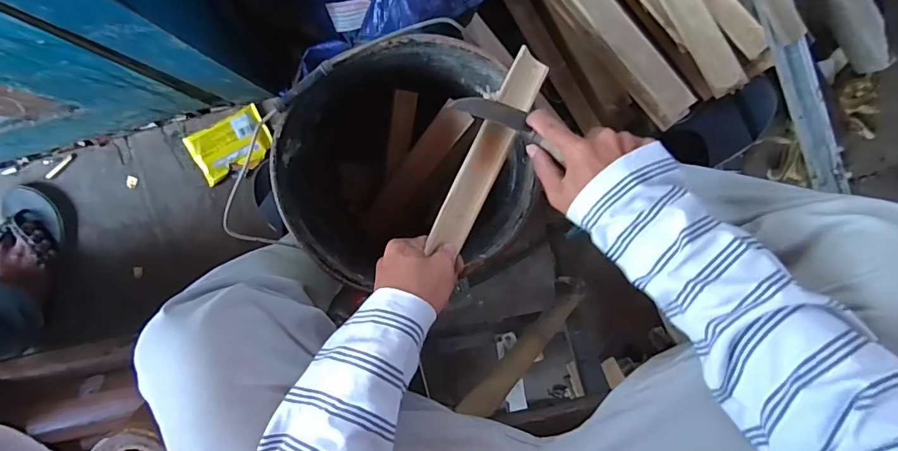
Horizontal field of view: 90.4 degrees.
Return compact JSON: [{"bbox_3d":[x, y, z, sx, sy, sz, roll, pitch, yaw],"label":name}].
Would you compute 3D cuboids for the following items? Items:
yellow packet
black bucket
[{"bbox_3d":[-0.402,-0.148,0.824,0.140,0.017,0.093,-26,95,-2],"label":"yellow packet"},{"bbox_3d":[-0.066,-0.082,0.655,0.271,0.377,0.263,0,93,-4],"label":"black bucket"}]

